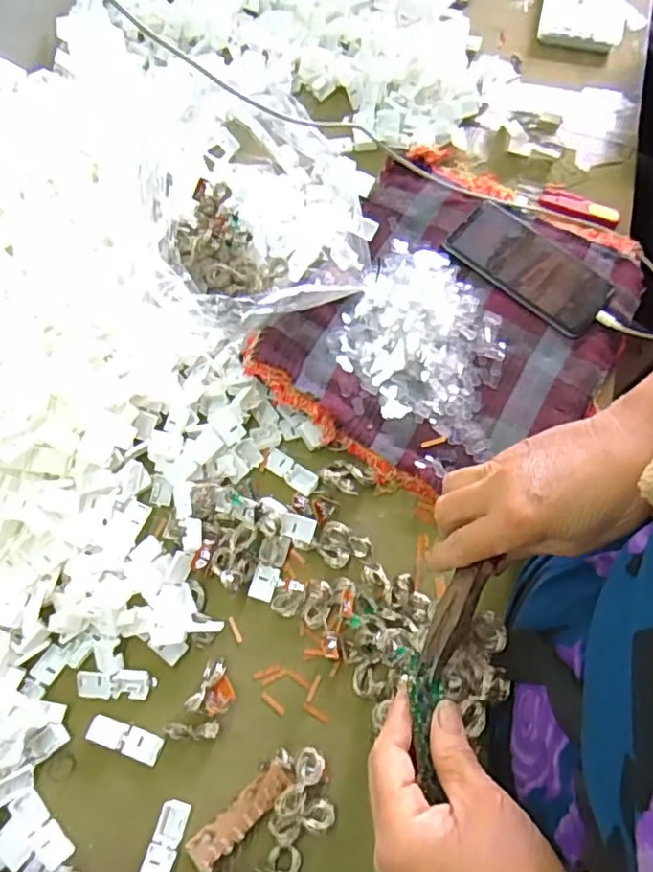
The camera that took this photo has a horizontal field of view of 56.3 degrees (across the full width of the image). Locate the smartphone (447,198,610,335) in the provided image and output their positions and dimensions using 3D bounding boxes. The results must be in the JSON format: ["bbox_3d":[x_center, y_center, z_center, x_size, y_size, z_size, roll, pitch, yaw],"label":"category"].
[{"bbox_3d":[0.200,-0.169,0.596,0.157,0.013,0.078,39,73,14],"label":"smartphone"}]

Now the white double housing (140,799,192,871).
[{"bbox_3d":[-0.114,0.287,0.427,0.020,0.012,0.054,14,69,5],"label":"white double housing"}]

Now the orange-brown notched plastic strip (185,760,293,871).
[{"bbox_3d":[-0.061,0.270,0.435,0.082,0.005,0.021,-41,74,-15],"label":"orange-brown notched plastic strip"}]

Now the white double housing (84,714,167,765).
[{"bbox_3d":[-0.152,0.227,0.458,0.055,0.012,0.020,20,70,7],"label":"white double housing"}]

